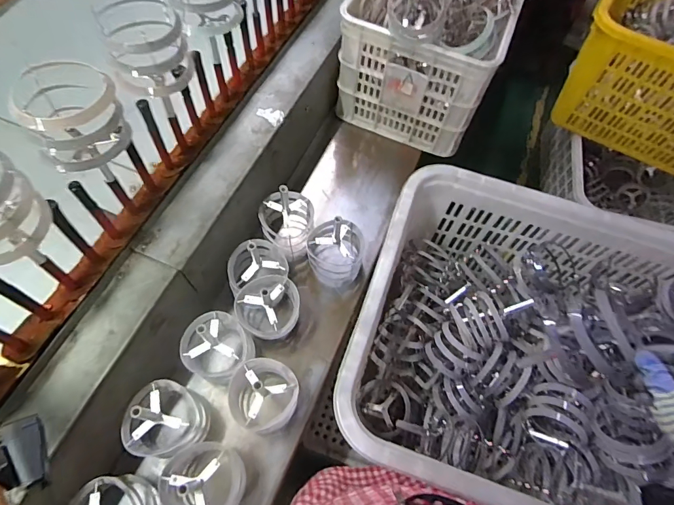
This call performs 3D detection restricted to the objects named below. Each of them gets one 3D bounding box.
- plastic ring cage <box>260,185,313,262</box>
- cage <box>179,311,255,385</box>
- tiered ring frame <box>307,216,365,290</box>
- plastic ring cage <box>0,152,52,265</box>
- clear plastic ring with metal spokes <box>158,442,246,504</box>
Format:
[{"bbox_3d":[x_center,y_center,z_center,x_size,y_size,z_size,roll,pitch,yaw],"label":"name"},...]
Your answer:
[{"bbox_3d":[-0.104,-0.073,0.833,0.110,0.173,0.108,1,65,-1],"label":"plastic ring cage"},{"bbox_3d":[-0.211,0.169,0.709,0.101,0.180,0.111,1,65,-1],"label":"cage"},{"bbox_3d":[0.000,-0.008,0.818,0.115,0.160,0.105,-6,65,-5],"label":"tiered ring frame"},{"bbox_3d":[-0.395,-0.048,0.437,0.112,0.083,0.093,-24,68,-12],"label":"plastic ring cage"},{"bbox_3d":[-0.207,0.366,0.640,0.101,0.130,0.115,-25,68,-13],"label":"clear plastic ring with metal spokes"}]

